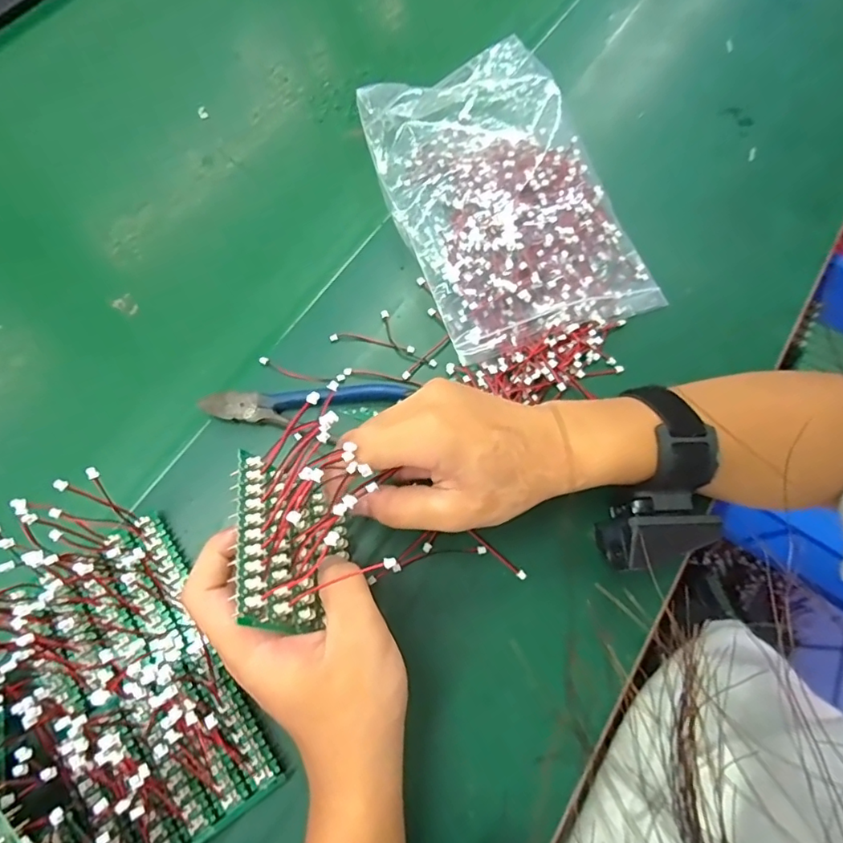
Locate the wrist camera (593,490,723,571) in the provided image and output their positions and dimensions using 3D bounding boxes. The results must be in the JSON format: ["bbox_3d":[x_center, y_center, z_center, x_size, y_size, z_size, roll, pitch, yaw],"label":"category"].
[{"bbox_3d":[0.137,0.060,0.299,0.071,0.032,0.036,-10,70,-6],"label":"wrist camera"}]

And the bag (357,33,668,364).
[{"bbox_3d":[0.056,-0.169,0.389,0.159,0.039,0.238,-21,73,-9],"label":"bag"}]

